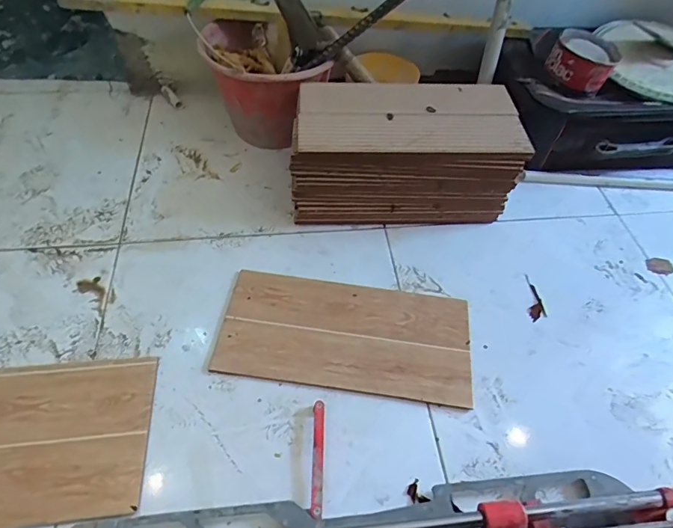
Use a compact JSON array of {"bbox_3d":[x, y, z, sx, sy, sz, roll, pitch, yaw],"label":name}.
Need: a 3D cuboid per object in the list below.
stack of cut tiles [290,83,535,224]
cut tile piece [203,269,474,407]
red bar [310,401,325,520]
[{"bbox_3d":[0.121,-0.212,0.832,0.400,0.184,0.204,-1,53,-4],"label":"stack of cut tiles"},{"bbox_3d":[0.016,0.114,0.691,0.386,0.012,0.185,7,53,2],"label":"cut tile piece"},{"bbox_3d":[-0.025,0.257,0.577,0.014,0.019,0.140,2,53,-2],"label":"red bar"}]

